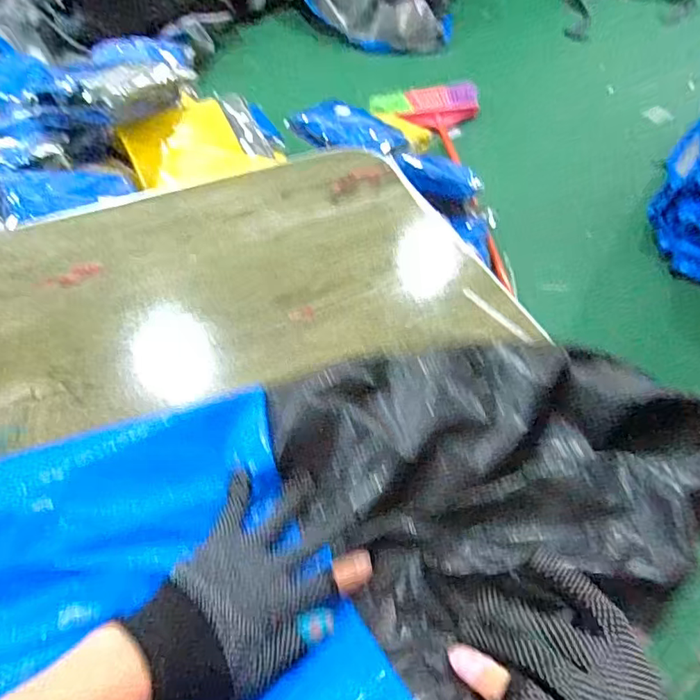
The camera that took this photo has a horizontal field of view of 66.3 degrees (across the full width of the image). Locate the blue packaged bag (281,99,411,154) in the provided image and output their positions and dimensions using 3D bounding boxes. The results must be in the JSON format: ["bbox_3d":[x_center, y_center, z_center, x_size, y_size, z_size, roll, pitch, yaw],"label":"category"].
[{"bbox_3d":[-0.007,-0.539,1.313,0.281,0.063,0.139,25,55,12],"label":"blue packaged bag"}]

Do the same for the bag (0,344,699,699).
[{"bbox_3d":[-0.083,0.159,0.348,0.692,0.094,0.320,-15,57,-13],"label":"bag"}]

